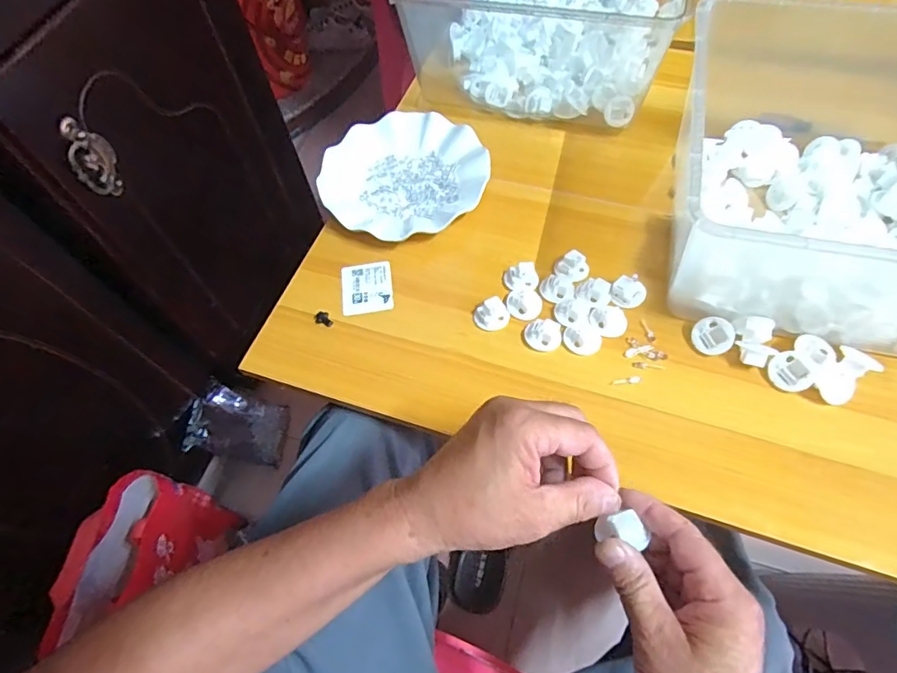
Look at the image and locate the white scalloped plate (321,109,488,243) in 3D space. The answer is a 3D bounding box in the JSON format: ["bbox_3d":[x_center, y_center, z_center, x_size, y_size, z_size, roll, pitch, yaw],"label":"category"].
[{"bbox_3d":[-0.050,-0.179,0.568,0.180,0.026,0.173,-2,60,3],"label":"white scalloped plate"}]

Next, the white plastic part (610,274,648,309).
[{"bbox_3d":[0.169,-0.042,0.475,0.031,0.017,0.027,18,63,13],"label":"white plastic part"}]

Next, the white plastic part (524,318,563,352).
[{"bbox_3d":[0.087,-0.002,0.462,0.033,0.011,0.027,12,62,10],"label":"white plastic part"}]

